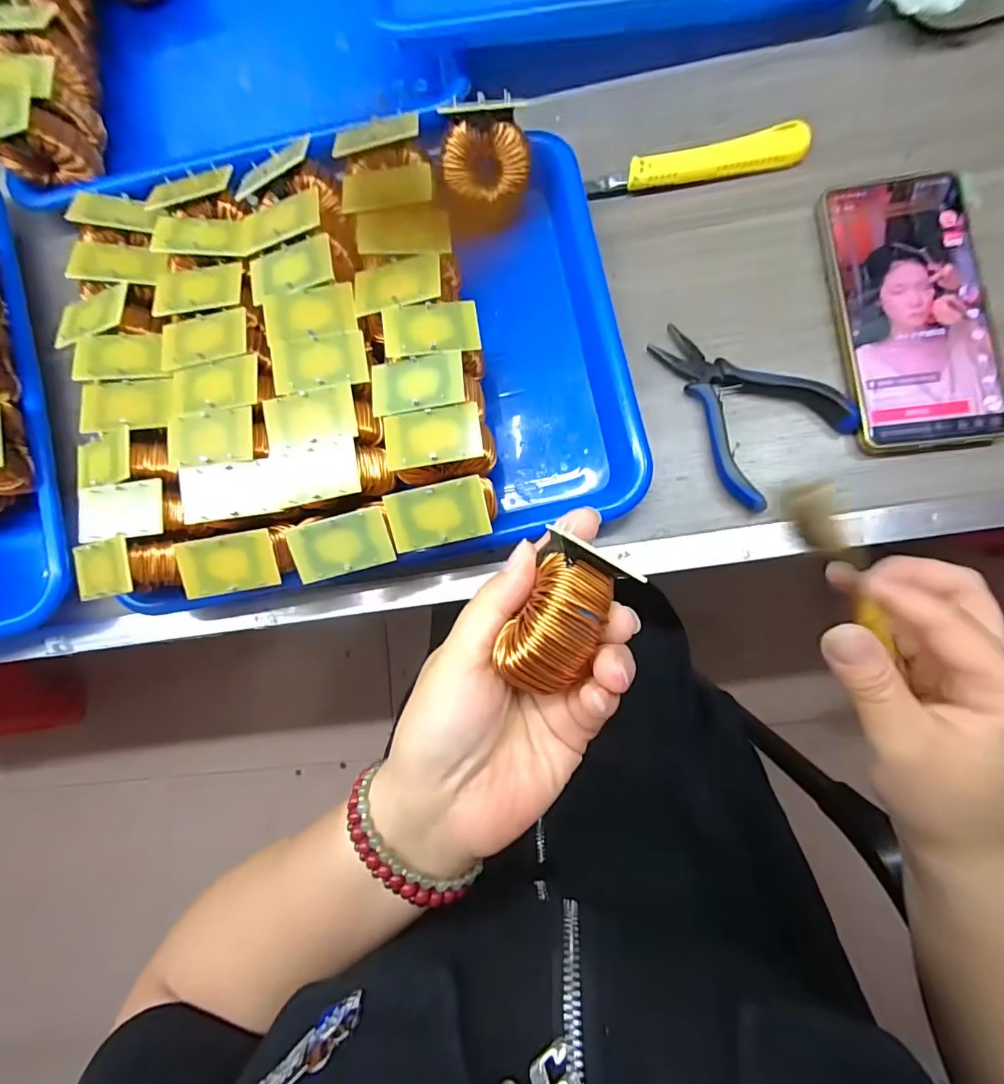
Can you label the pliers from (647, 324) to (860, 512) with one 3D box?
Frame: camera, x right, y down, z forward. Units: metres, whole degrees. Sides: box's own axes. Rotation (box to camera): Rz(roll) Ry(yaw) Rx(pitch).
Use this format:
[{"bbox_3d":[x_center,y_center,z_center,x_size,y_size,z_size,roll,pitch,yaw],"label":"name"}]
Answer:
[{"bbox_3d":[0.137,-0.085,0.282,0.081,0.015,0.114,-42,81,0],"label":"pliers"}]

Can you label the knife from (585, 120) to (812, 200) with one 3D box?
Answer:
[{"bbox_3d":[0.123,-0.239,0.305,0.134,0.010,0.023,-10,82,5],"label":"knife"}]

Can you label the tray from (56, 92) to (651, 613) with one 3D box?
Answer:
[{"bbox_3d":[-0.093,-0.105,0.290,0.321,0.075,0.254,-12,82,4],"label":"tray"}]

